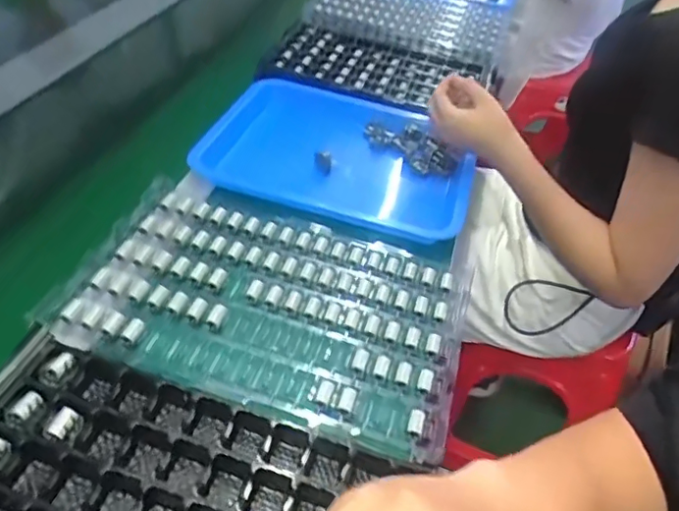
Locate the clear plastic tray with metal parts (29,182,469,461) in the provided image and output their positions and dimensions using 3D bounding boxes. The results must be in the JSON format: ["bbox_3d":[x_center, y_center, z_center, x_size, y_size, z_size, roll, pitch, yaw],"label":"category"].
[{"bbox_3d":[-0.068,0.038,0.538,0.352,0.027,0.245,13,41,8],"label":"clear plastic tray with metal parts"}]

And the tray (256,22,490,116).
[{"bbox_3d":[0.056,-0.297,0.893,0.338,0.028,0.236,12,41,7],"label":"tray"}]

